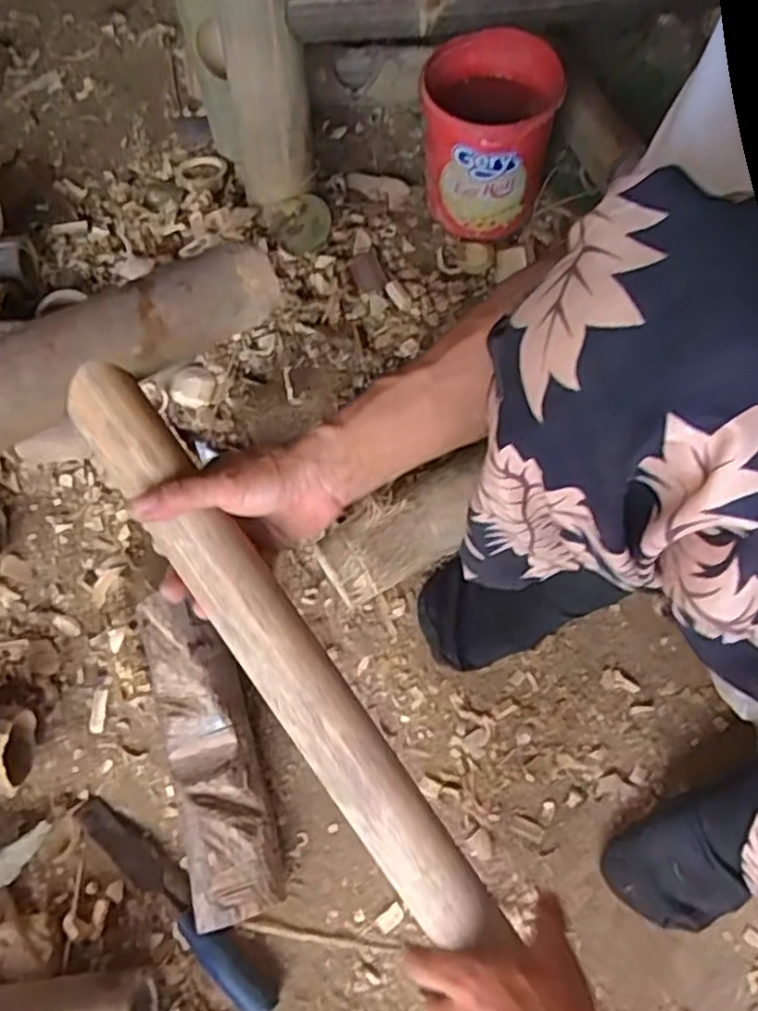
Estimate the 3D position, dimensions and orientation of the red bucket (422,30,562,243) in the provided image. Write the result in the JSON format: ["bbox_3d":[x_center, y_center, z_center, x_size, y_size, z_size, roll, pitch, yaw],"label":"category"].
[{"bbox_3d":[0.116,-0.404,0.793,0.138,0.166,0.144,0,68,-1],"label":"red bucket"}]

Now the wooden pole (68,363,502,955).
[{"bbox_3d":[0.042,0.247,0.454,0.047,0.039,0.787,-34,89,-13],"label":"wooden pole"}]

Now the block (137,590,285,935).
[{"bbox_3d":[-0.144,0.204,0.614,0.075,0.058,0.270,-17,70,-6],"label":"block"}]

